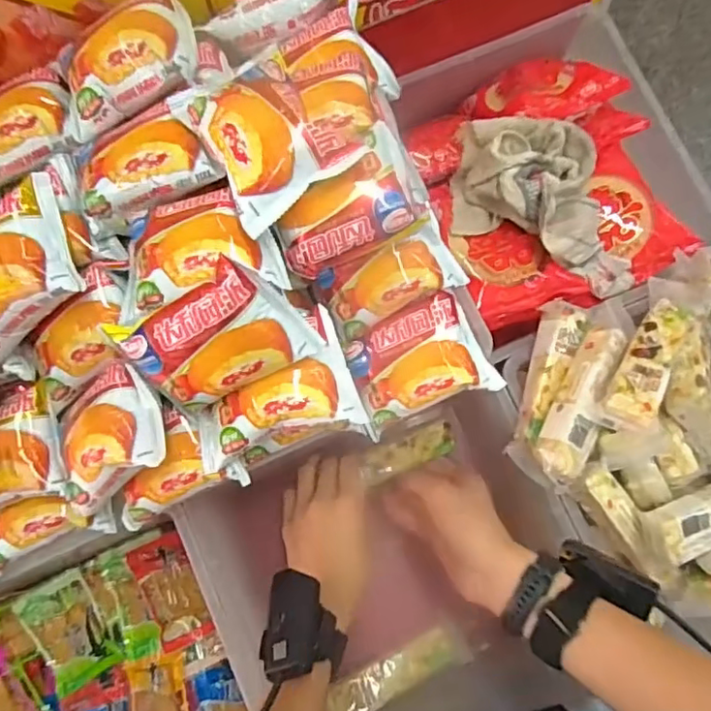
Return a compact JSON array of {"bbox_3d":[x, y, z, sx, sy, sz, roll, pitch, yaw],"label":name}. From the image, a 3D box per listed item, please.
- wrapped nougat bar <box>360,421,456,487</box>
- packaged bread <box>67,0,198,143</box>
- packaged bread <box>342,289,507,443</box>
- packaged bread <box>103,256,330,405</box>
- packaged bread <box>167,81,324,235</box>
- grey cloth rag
[{"bbox_3d":[0.055,0.097,0.593,0.106,0.012,0.034,-18,82,-24],"label":"wrapped nougat bar"},{"bbox_3d":[-0.143,-0.185,0.363,0.090,0.031,0.062,-26,83,-7],"label":"packaged bread"},{"bbox_3d":[0.043,0.004,0.403,0.091,0.031,0.072,-23,83,-7],"label":"packaged bread"},{"bbox_3d":[-0.078,-0.010,0.342,0.093,0.038,0.078,-29,124,6],"label":"packaged bread"},{"bbox_3d":[-0.060,-0.122,0.332,0.053,0.026,0.098,-30,84,-8],"label":"packaged bread"},{"bbox_3d":[0.177,-0.140,0.536,0.171,0.061,0.143,2,81,-3],"label":"grey cloth rag"}]

